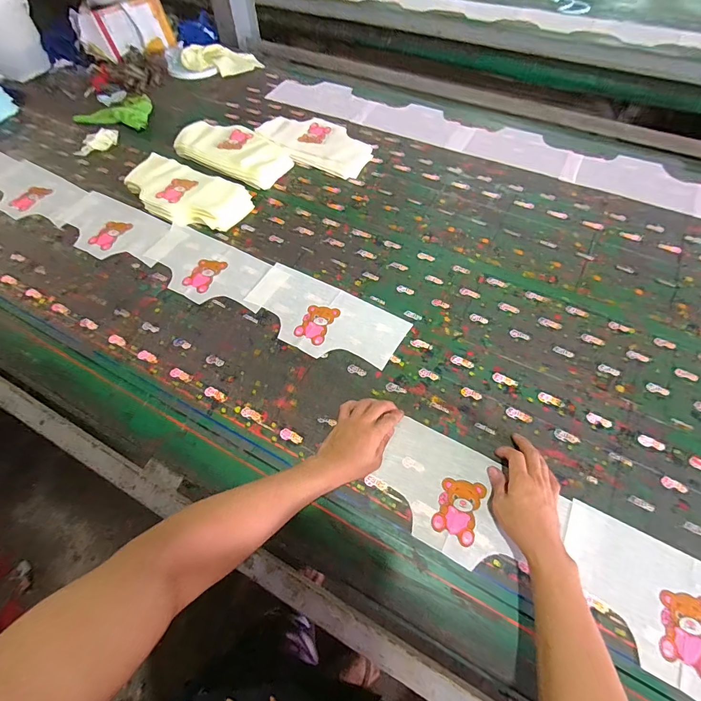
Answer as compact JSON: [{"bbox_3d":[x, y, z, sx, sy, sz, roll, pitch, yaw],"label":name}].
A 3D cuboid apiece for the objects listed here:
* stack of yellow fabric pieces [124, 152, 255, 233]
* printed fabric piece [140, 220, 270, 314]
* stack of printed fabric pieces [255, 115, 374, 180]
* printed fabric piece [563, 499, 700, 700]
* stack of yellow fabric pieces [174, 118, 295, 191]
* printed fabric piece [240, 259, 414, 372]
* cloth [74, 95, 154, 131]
[{"bbox_3d":[-0.391,-0.360,0.869,0.306,0.048,0.150,23,63,15],"label":"stack of yellow fabric pieces"},{"bbox_3d":[-0.298,-0.168,0.781,0.287,0.009,0.147,26,67,13],"label":"printed fabric piece"},{"bbox_3d":[-0.083,-0.540,0.973,0.287,0.012,0.162,29,68,7],"label":"stack of printed fabric pieces"},{"bbox_3d":[0.404,0.327,0.474,0.267,0.007,0.149,26,64,17],"label":"printed fabric piece"},{"bbox_3d":[-0.303,-0.502,0.955,0.300,0.050,0.151,30,65,18],"label":"stack of yellow fabric pieces"},{"bbox_3d":[-0.055,-0.062,0.713,0.306,0.008,0.148,26,64,17],"label":"printed fabric piece"},{"bbox_3d":[-0.657,-0.690,1.080,0.199,0.024,0.156,8,60,7],"label":"cloth"}]

